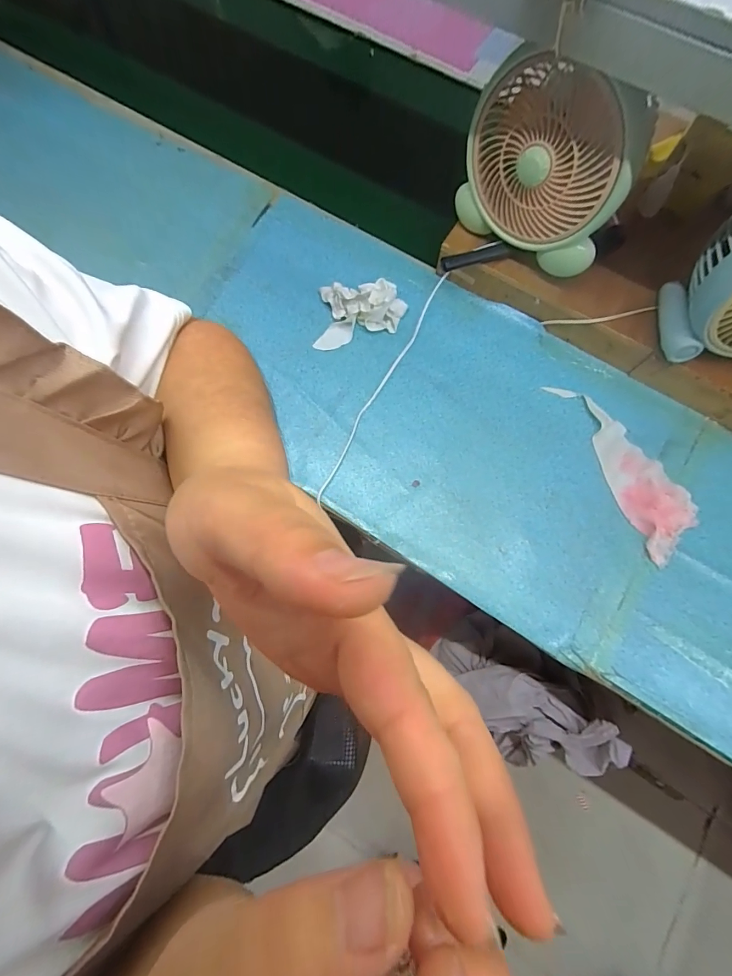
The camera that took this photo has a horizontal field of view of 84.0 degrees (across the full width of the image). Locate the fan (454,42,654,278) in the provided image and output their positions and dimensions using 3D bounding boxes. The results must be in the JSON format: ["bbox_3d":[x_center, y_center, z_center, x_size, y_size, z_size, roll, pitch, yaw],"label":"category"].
[{"bbox_3d":[0.242,-0.421,0.512,0.215,0.184,0.132,37,79,9],"label":"fan"}]

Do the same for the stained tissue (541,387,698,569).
[{"bbox_3d":[0.376,-0.039,0.589,0.089,0.014,0.281,-27,78,-4],"label":"stained tissue"}]

